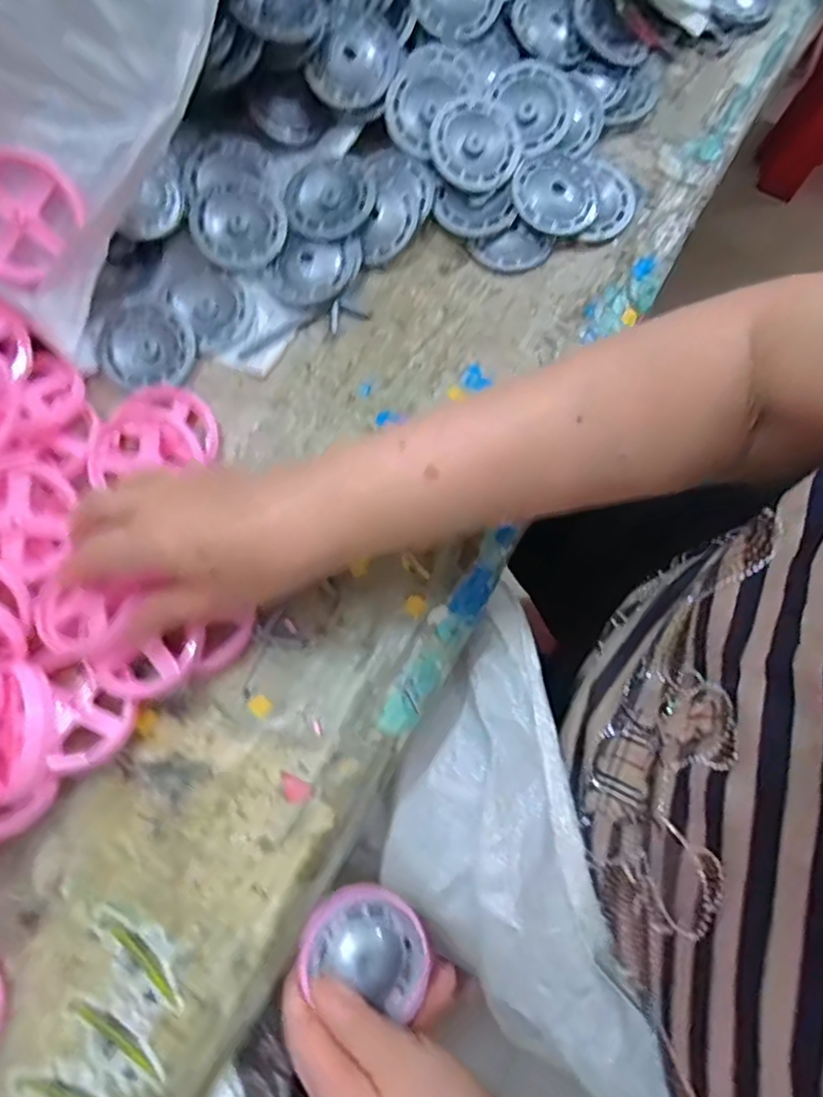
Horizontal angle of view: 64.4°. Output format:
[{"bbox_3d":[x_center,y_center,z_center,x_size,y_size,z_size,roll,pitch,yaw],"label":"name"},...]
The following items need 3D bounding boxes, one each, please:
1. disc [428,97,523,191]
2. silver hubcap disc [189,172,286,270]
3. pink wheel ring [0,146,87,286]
[{"bbox_3d":[0.040,-0.252,0.407,0.055,0.007,0.054,0,90,-14],"label":"disc"},{"bbox_3d":[-0.108,-0.205,0.405,0.056,0.009,0.058,0,77,1],"label":"silver hubcap disc"},{"bbox_3d":[-0.214,-0.181,0.353,0.058,0.008,0.066,39,99,-14],"label":"pink wheel ring"}]

